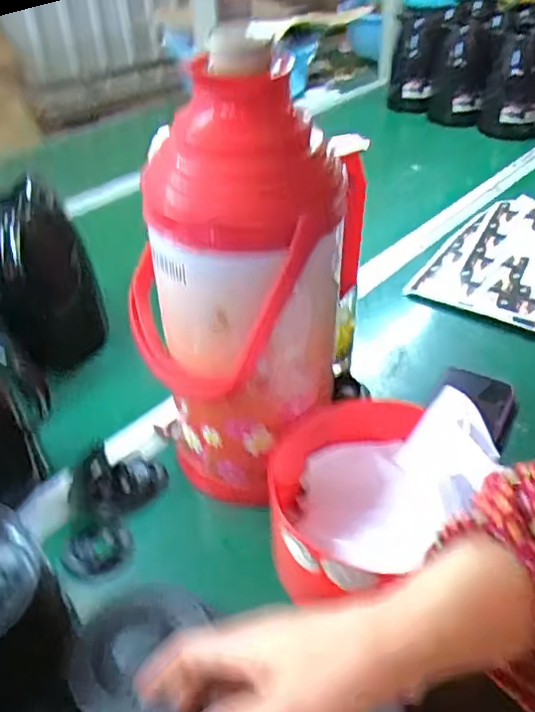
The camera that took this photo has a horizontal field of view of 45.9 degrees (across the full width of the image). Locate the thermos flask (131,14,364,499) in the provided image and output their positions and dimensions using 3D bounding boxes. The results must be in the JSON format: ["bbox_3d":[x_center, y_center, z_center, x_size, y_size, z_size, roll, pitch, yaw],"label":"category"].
[{"bbox_3d":[-0.022,-0.054,0.536,0.186,0.381,0.174,5,39,9],"label":"thermos flask"}]

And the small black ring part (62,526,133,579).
[{"bbox_3d":[-0.152,0.174,0.568,0.059,0.010,0.050,-8,38,-7],"label":"small black ring part"}]

